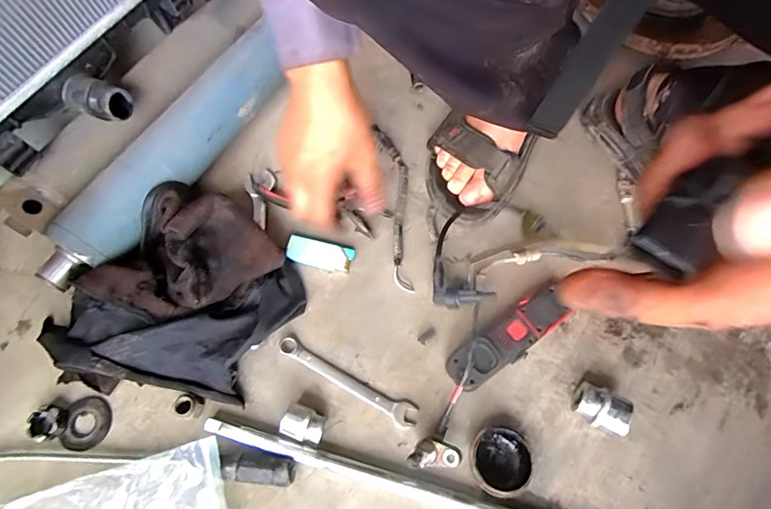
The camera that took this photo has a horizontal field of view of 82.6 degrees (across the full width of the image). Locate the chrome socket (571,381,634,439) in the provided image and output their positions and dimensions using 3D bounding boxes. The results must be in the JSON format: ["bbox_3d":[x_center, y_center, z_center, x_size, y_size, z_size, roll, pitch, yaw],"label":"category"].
[{"bbox_3d":[0.204,0.149,0.421,0.043,0.040,0.035,26,68,10],"label":"chrome socket"}]

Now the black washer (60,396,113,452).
[{"bbox_3d":[-0.285,0.161,0.419,0.041,0.005,0.047,3,66,0],"label":"black washer"}]

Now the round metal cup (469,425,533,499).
[{"bbox_3d":[0.104,0.190,0.405,0.053,0.028,0.056,0,66,-1],"label":"round metal cup"}]

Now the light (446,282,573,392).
[{"bbox_3d":[0.125,0.086,0.448,0.142,0.038,0.043,-32,71,-14],"label":"light"}]

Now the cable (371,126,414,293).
[{"bbox_3d":[0.015,-0.061,0.518,0.035,0.017,0.213,-7,67,-4],"label":"cable"}]

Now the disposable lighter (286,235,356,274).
[{"bbox_3d":[-0.073,0.000,0.488,0.072,0.015,0.030,10,67,3],"label":"disposable lighter"}]

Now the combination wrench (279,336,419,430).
[{"bbox_3d":[-0.040,0.127,0.440,0.152,0.009,0.024,26,68,10],"label":"combination wrench"}]

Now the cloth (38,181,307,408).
[{"bbox_3d":[-0.208,0.046,0.444,0.202,0.056,0.211,27,69,11],"label":"cloth"}]

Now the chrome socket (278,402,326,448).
[{"bbox_3d":[-0.076,0.160,0.412,0.038,0.030,0.029,21,68,8],"label":"chrome socket"}]

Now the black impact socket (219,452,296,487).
[{"bbox_3d":[-0.116,0.196,0.401,0.067,0.024,0.024,6,66,2],"label":"black impact socket"}]

